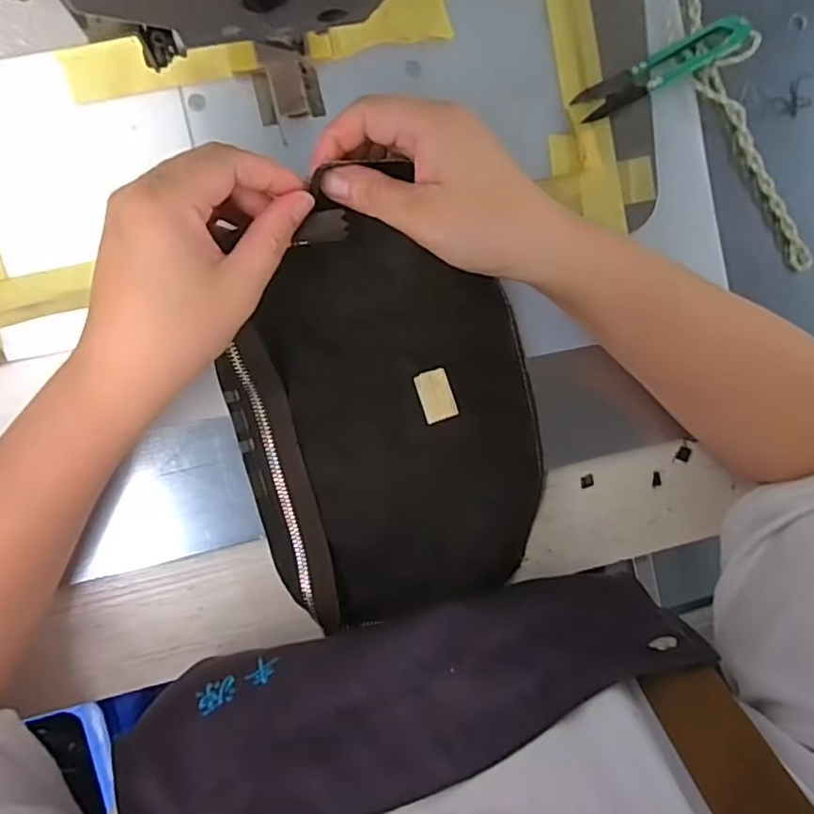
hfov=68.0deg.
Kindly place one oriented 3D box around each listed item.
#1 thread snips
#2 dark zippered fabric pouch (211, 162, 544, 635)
[{"bbox_3d":[0.144,-0.191,0.341,0.103,0.017,0.020,-28,97,-5],"label":"thread snips"},{"bbox_3d":[-0.007,0.010,0.319,0.159,0.048,0.215,-14,96,-7],"label":"dark zippered fabric pouch"}]

